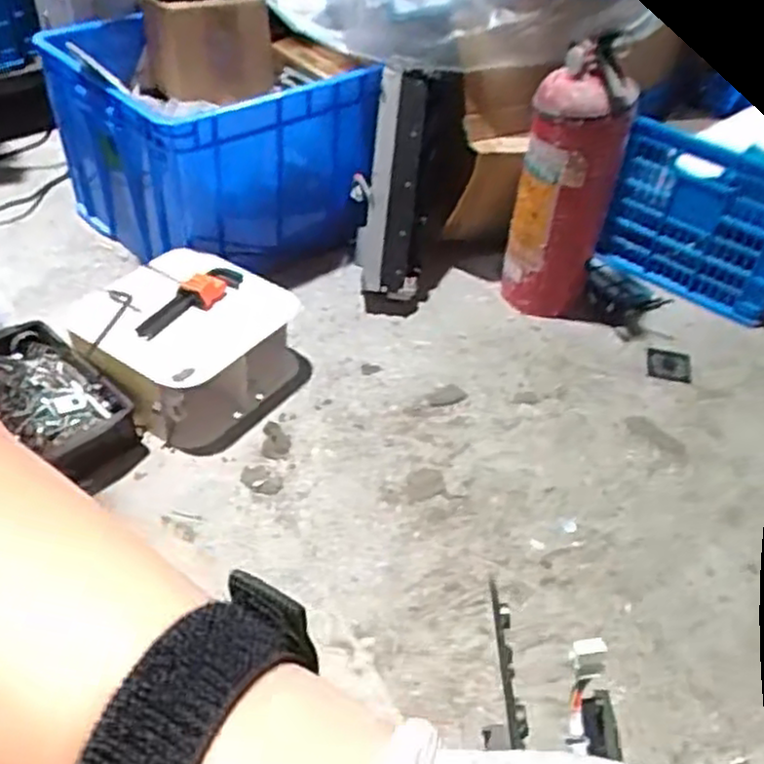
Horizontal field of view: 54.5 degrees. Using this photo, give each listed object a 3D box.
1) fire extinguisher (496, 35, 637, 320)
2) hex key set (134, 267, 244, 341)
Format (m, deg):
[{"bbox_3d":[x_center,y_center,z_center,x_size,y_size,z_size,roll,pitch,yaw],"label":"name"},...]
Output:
[{"bbox_3d":[0.271,-0.281,1.120,0.140,0.405,0.107,15,42,12],"label":"fire extinguisher"},{"bbox_3d":[-0.263,-0.116,1.005,0.055,0.031,0.178,22,43,22],"label":"hex key set"}]

